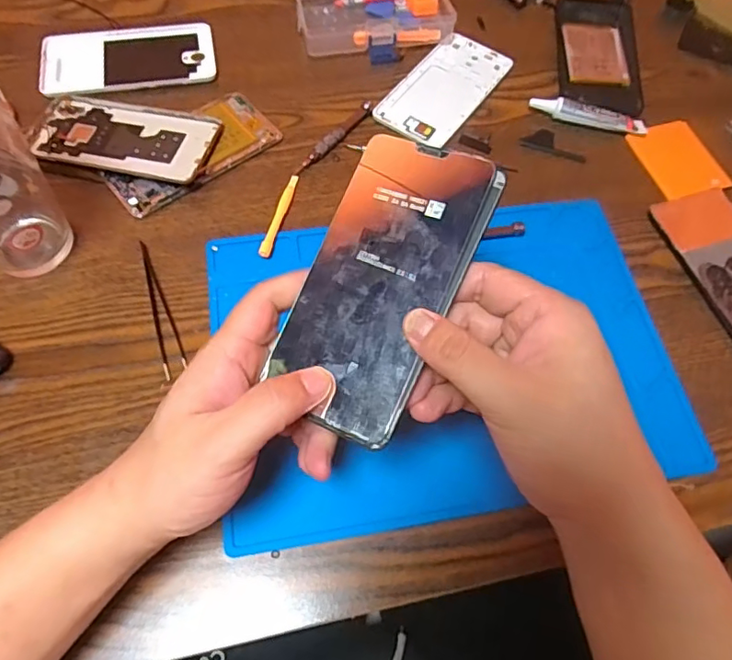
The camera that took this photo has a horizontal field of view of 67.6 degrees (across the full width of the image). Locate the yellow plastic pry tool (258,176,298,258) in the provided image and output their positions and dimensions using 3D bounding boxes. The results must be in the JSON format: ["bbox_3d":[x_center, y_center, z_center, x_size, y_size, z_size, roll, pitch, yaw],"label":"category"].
[{"bbox_3d":[-0.068,-0.092,0.431,0.008,0.007,0.084,13,64,3],"label":"yellow plastic pry tool"}]

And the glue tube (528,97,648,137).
[{"bbox_3d":[0.200,-0.193,0.493,0.104,0.014,0.022,16,64,4],"label":"glue tube"}]

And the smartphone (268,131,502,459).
[{"bbox_3d":[0.006,-0.025,0.271,0.075,0.004,0.146,22,82,18],"label":"smartphone"}]

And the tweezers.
[{"bbox_3d":[-0.150,-0.017,0.394,0.014,0.007,0.116,-19,66,-12],"label":"tweezers"}]

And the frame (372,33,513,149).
[{"bbox_3d":[0.073,-0.227,0.509,0.074,0.005,0.146,33,66,12],"label":"frame"}]

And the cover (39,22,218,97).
[{"bbox_3d":[-0.218,-0.252,0.506,0.152,0.010,0.081,-14,65,-10],"label":"cover"}]

